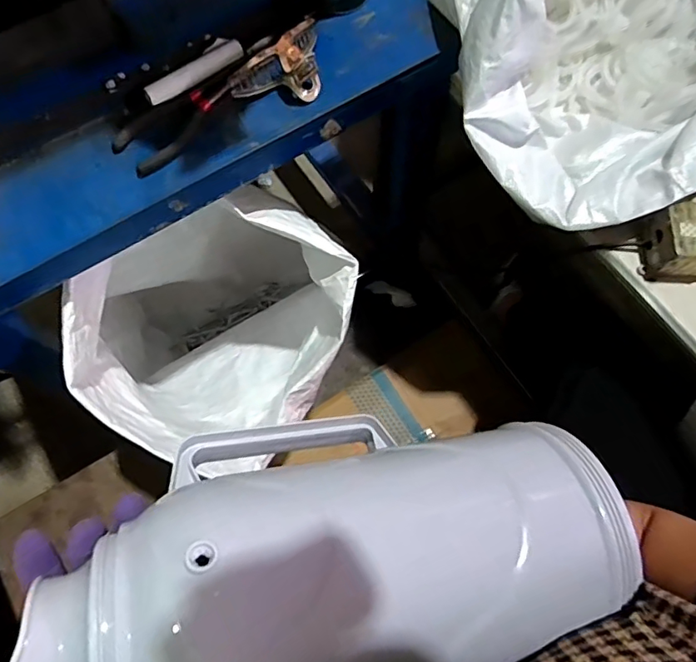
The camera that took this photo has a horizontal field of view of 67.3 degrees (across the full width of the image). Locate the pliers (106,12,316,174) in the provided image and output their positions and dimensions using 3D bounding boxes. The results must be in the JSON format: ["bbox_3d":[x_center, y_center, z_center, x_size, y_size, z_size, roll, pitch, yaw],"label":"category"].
[{"bbox_3d":[-0.127,-0.248,0.542,0.251,0.038,0.081,-31,72,-9],"label":"pliers"}]

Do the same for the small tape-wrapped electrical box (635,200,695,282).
[{"bbox_3d":[0.363,-0.087,0.533,0.110,0.059,0.064,-2,70,1],"label":"small tape-wrapped electrical box"}]

